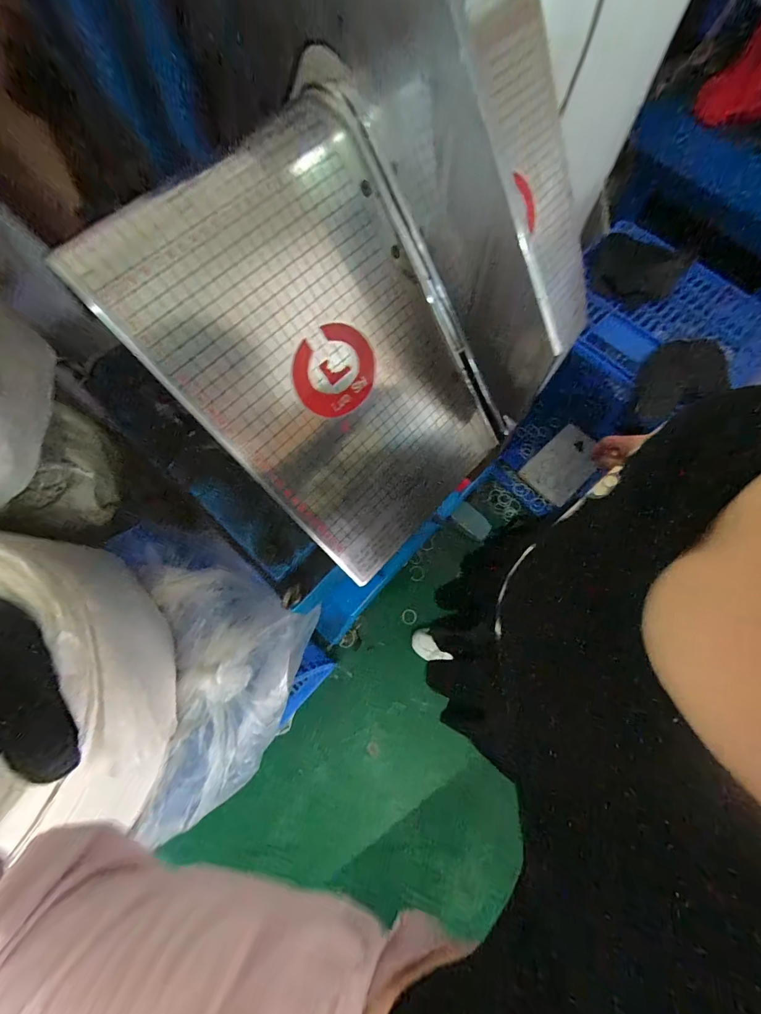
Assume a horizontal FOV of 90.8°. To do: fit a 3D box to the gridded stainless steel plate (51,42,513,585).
[{"bbox_3d":[-0.023,-0.124,0.341,0.255,0.341,0.010,-48,33,-11],"label":"gridded stainless steel plate"}]

